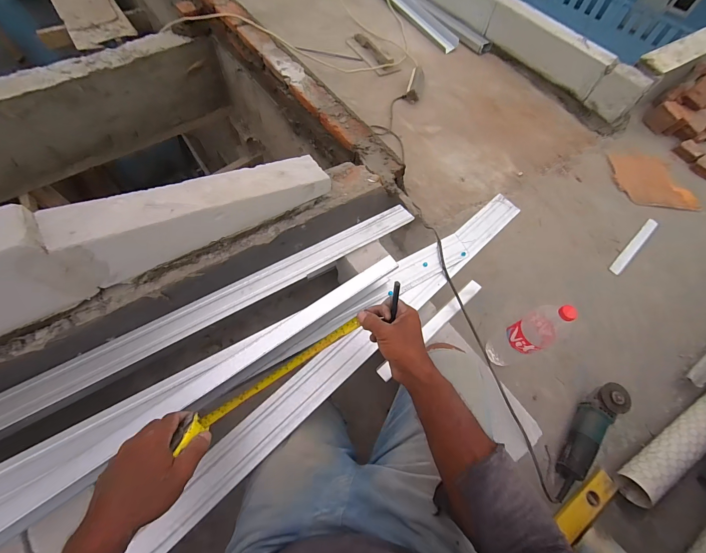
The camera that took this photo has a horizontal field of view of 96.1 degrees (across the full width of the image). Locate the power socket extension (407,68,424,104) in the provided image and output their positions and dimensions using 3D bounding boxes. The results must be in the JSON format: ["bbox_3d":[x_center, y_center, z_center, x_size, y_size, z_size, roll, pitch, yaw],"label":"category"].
[{"bbox_3d":[0.275,-0.837,1.390,0.063,0.051,0.188,15,63,4],"label":"power socket extension"}]

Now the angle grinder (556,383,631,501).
[{"bbox_3d":[0.575,0.396,0.771,0.076,0.086,0.294,34,66,13],"label":"angle grinder"}]

